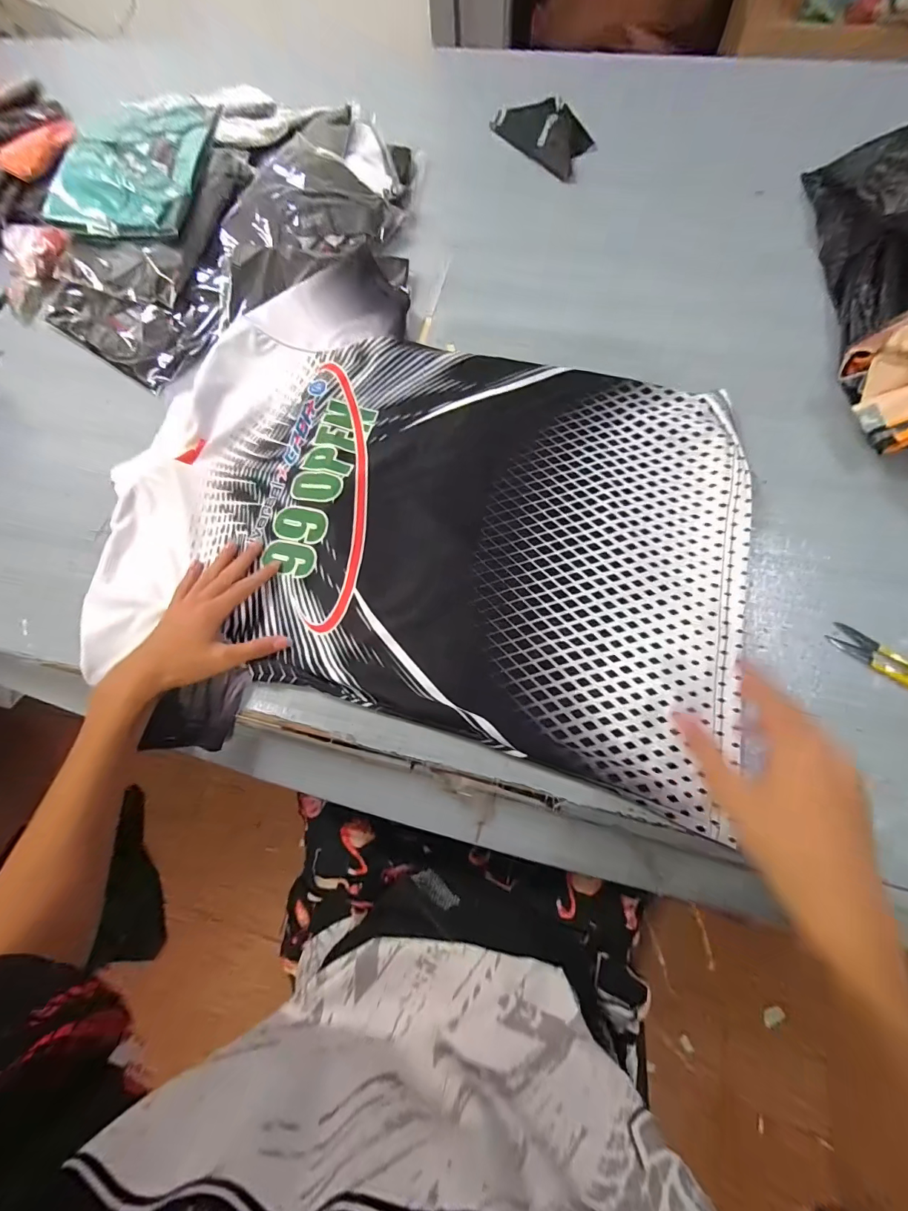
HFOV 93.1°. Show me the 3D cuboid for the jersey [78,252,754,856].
[{"bbox_3d":[-0.031,-0.122,0.476,0.667,0.051,0.570,7,68,6],"label":"jersey"}]

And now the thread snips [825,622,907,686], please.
[{"bbox_3d":[0.399,0.053,0.388,0.108,0.004,0.027,34,73,15],"label":"thread snips"}]

